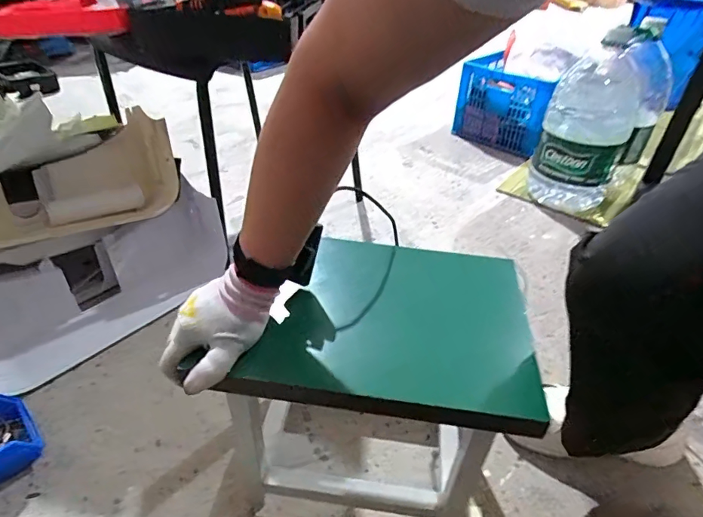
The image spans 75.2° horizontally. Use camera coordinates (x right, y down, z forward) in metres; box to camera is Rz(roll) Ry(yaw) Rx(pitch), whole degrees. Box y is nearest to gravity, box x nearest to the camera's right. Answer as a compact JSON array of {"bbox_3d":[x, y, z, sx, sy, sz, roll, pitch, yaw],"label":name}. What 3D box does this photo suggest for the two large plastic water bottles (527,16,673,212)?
[{"bbox_3d":[0.680,-0.371,1.263,0.261,0.452,0.282,23,41,25],"label":"two large plastic water bottles"}]

